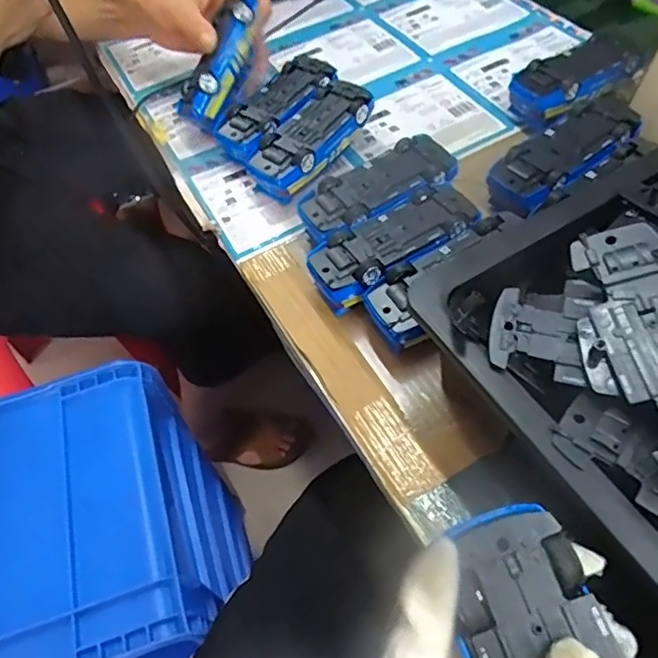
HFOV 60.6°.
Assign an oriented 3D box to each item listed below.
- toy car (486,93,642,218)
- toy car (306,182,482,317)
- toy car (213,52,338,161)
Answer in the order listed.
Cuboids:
[{"bbox_3d":[0.190,-0.136,0.462,0.144,0.039,0.057,-33,59,-17],"label":"toy car"},{"bbox_3d":[0.048,-0.059,0.429,0.131,0.043,0.059,-30,58,-14],"label":"toy car"},{"bbox_3d":[-0.048,-0.206,0.538,0.061,0.044,0.137,33,65,24],"label":"toy car"}]

